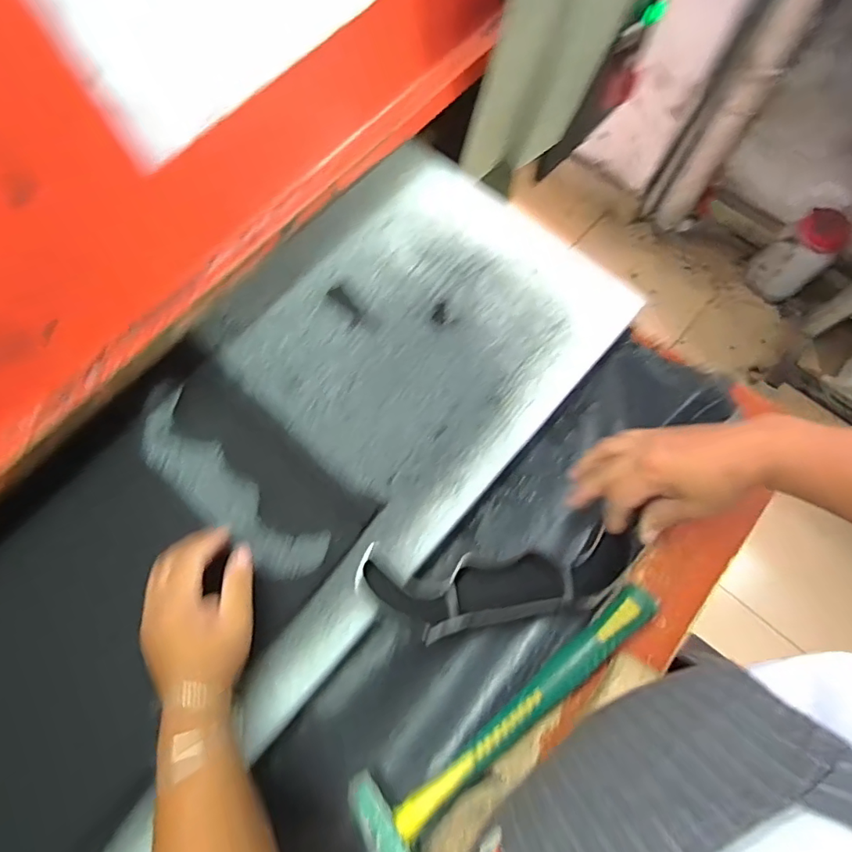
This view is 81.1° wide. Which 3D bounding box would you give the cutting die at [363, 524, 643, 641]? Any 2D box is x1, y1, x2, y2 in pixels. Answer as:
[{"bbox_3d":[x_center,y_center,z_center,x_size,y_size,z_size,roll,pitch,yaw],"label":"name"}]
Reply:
[{"bbox_3d":[0.069,0.136,0.437,0.246,0.038,0.069,-5,72,-8],"label":"cutting die"}]

